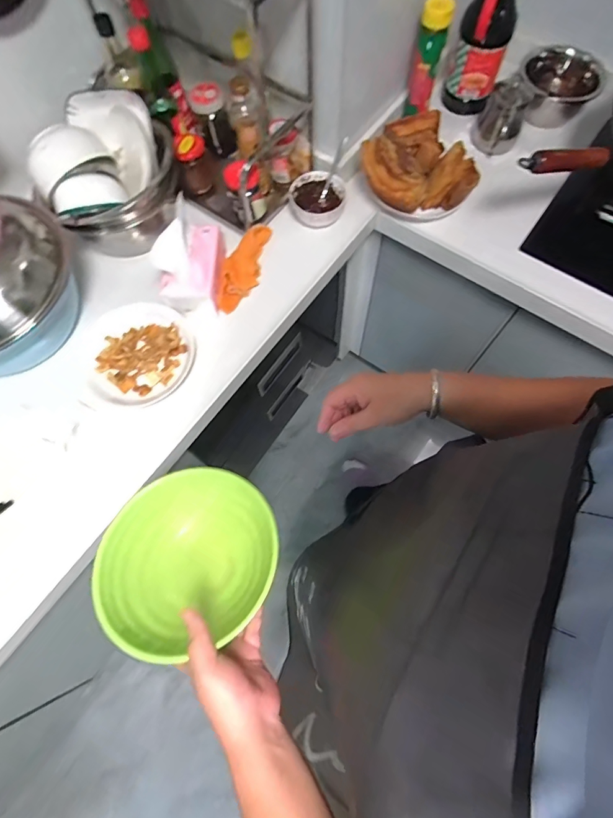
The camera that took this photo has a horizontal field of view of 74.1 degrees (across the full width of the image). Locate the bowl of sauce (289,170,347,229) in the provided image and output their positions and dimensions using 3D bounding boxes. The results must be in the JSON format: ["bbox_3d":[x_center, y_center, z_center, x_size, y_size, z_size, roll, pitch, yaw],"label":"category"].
[{"bbox_3d":[0.024,-0.429,0.845,0.113,0.061,0.110,0,70,1],"label":"bowl of sauce"}]

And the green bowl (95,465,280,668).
[{"bbox_3d":[-0.130,0.164,0.460,0.181,0.075,0.191,0,70,1],"label":"green bowl"}]

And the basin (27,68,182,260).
[{"bbox_3d":[-0.388,-0.458,0.785,0.239,0.161,0.261,0,70,1],"label":"basin"}]

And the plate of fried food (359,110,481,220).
[{"bbox_3d":[0.225,-0.475,0.804,0.191,0.100,0.199,0,70,1],"label":"plate of fried food"}]

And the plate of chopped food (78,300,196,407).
[{"bbox_3d":[-0.309,-0.104,0.742,0.189,0.027,0.196,0,70,1],"label":"plate of chopped food"}]

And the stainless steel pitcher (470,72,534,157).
[{"bbox_3d":[0.409,-0.614,0.859,0.092,0.111,0.114,22,72,9],"label":"stainless steel pitcher"}]

